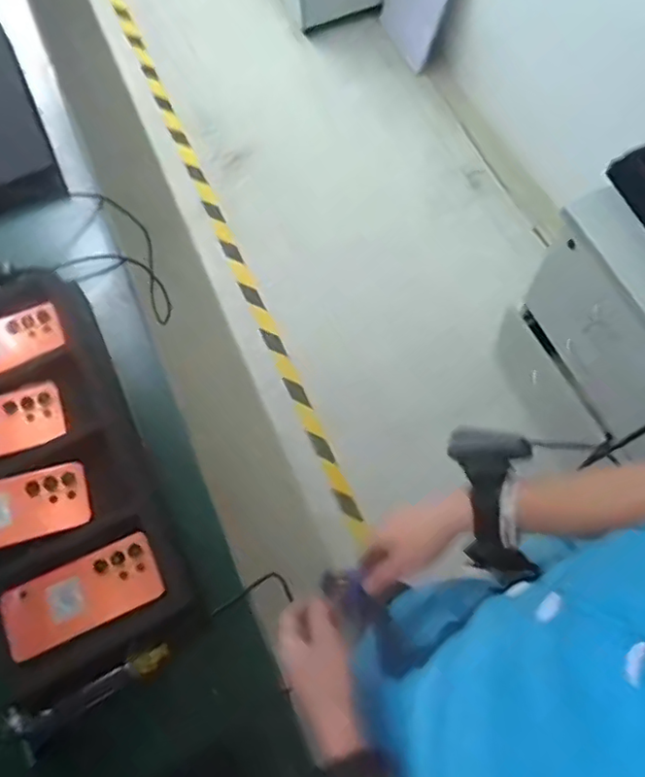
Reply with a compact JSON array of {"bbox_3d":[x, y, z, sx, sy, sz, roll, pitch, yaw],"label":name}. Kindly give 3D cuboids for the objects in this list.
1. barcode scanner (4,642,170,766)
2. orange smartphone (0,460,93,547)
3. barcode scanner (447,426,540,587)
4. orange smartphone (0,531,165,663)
[{"bbox_3d":[-0.237,0.314,0.601,0.158,0.027,0.049,-24,69,-28],"label":"barcode scanner"},{"bbox_3d":[-0.356,0.137,0.657,0.167,0.007,0.080,-14,68,-20],"label":"orange smartphone"},{"bbox_3d":[0.161,0.109,0.537,0.063,0.048,0.146,-11,92,-4],"label":"barcode scanner"},{"bbox_3d":[-0.264,0.227,0.638,0.163,0.007,0.077,-23,79,-15],"label":"orange smartphone"}]

